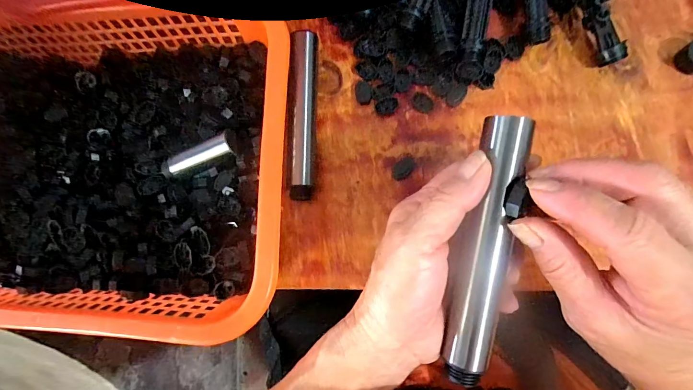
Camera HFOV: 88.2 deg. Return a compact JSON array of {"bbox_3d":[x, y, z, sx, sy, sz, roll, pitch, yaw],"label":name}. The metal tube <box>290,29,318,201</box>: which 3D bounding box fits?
[{"bbox_3d":[-0.039,-0.071,0.323,0.022,0.022,0.149,1,85,8],"label":"metal tube"}]

